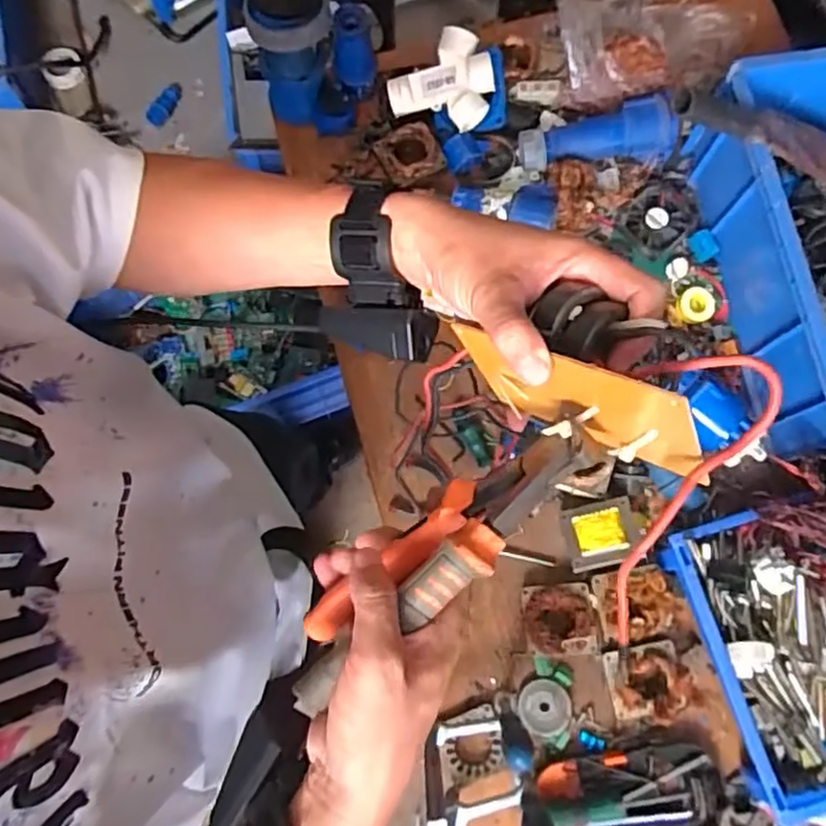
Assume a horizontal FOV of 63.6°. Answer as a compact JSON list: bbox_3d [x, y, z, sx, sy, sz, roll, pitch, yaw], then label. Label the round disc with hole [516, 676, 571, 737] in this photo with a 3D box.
[{"bbox_3d":[0.158,0.350,0.791,0.062,0.011,0.066,0,76,-1],"label":"round disc with hole"}]

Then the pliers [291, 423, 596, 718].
[{"bbox_3d":[0.005,0.076,0.338,0.200,0.037,0.043,-41,79,14],"label":"pliers"}]

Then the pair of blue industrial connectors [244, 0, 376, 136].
[{"bbox_3d":[-0.135,-0.497,0.939,0.153,0.189,0.118,-10,77,-3],"label":"pair of blue industrial connectors"}]

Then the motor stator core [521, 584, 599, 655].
[{"bbox_3d":[0.175,0.247,0.797,0.085,0.040,0.080,0,76,-1],"label":"motor stator core"}]

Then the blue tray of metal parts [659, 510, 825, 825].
[{"bbox_3d":[0.439,0.264,0.759,0.209,0.086,0.320,-16,77,-5],"label":"blue tray of metal parts"}]

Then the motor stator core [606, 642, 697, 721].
[{"bbox_3d":[0.275,0.315,0.777,0.087,0.048,0.088,-11,77,-4],"label":"motor stator core"}]

